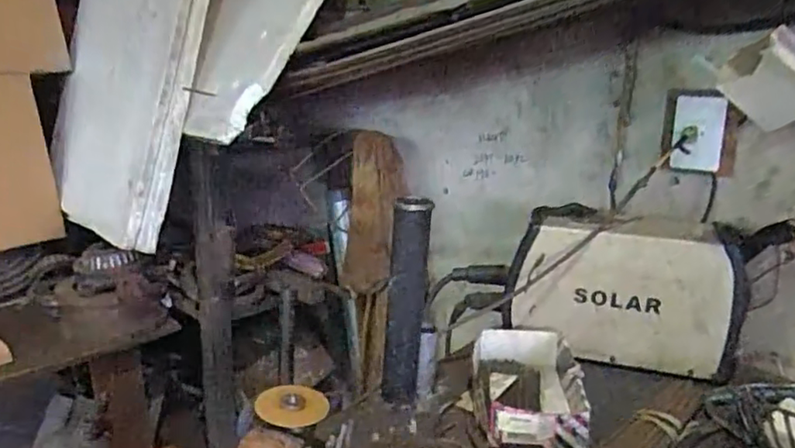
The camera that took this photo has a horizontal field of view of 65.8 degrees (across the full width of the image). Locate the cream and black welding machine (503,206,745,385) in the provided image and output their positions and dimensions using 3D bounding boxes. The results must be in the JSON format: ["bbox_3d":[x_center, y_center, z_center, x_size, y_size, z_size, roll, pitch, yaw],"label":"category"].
[{"bbox_3d":[0.364,0.105,0.989,0.356,0.218,0.105,5,16,17],"label":"cream and black welding machine"}]

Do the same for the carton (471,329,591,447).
[{"bbox_3d":[0.185,0.230,0.886,0.145,0.062,0.242,2,15,7],"label":"carton"}]

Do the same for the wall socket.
[{"bbox_3d":[0.496,-0.148,1.016,0.076,0.120,0.022,9,17,29],"label":"wall socket"}]

